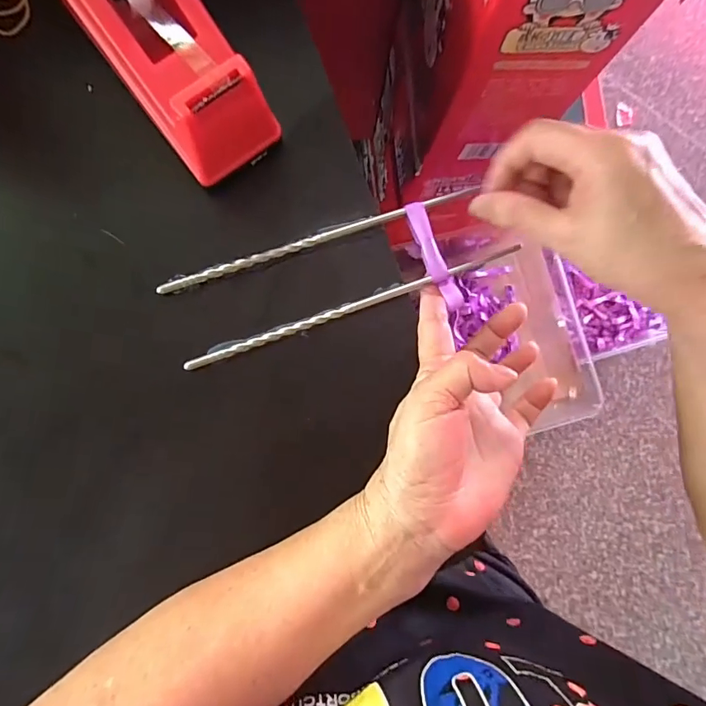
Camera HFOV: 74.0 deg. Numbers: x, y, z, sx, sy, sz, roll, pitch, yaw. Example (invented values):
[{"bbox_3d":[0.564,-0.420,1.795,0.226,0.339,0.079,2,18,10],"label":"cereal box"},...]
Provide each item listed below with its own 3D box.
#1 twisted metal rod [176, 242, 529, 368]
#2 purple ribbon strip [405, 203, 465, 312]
[{"bbox_3d":[0.003,-0.030,0.293,0.217,0.005,0.007,-20,84,-5],"label":"twisted metal rod"},{"bbox_3d":[0.051,-0.061,0.297,0.014,0.005,0.073,-23,86,-7],"label":"purple ribbon strip"}]

